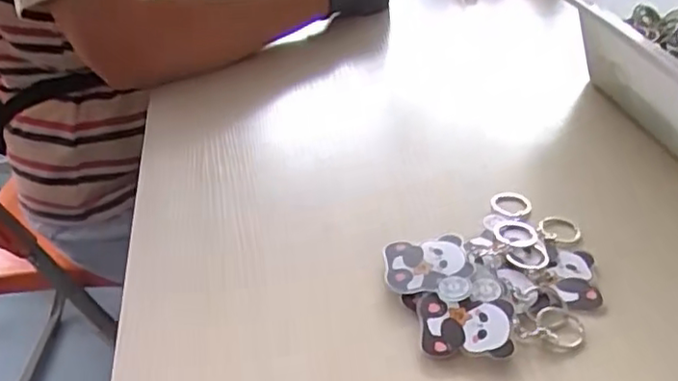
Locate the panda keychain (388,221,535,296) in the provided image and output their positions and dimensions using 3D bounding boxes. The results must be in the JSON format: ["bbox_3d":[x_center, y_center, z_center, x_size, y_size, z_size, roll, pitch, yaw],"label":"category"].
[{"bbox_3d":[0.072,0.035,0.368,0.098,0.008,0.041,-12,36,-13],"label":"panda keychain"}]

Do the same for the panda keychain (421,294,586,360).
[{"bbox_3d":[0.082,0.069,0.324,0.080,0.008,0.036,3,35,7],"label":"panda keychain"}]

